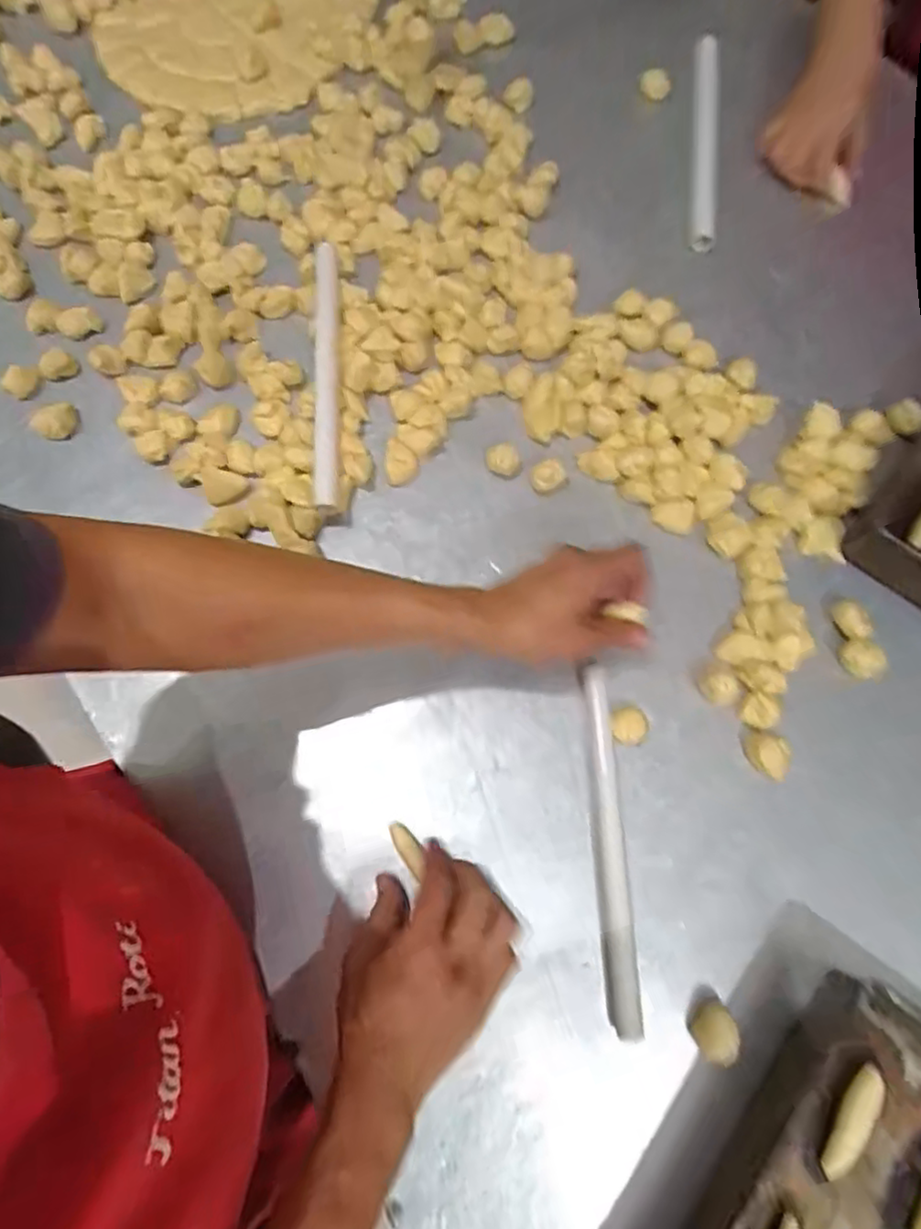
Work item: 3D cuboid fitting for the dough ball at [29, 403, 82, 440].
[{"bbox_3d":[-0.385,-0.185,0.621,0.035,0.014,0.034,0,73,1],"label":"dough ball"}]

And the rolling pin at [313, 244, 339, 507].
[{"bbox_3d":[-0.125,-0.224,0.604,0.026,0.020,0.276,-3,73,0],"label":"rolling pin"}]

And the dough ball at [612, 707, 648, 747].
[{"bbox_3d":[0.136,0.091,0.530,0.027,0.025,0.028,0,73,1],"label":"dough ball"}]

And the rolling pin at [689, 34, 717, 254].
[{"bbox_3d":[0.261,-0.511,0.702,0.026,0.023,0.280,6,73,3],"label":"rolling pin"}]

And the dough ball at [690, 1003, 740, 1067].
[{"bbox_3d":[0.182,0.297,0.463,0.032,0.019,0.029,-40,77,-10],"label":"dough ball"}]

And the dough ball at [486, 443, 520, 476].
[{"bbox_3d":[0.039,-0.144,0.605,0.030,0.018,0.024,15,74,5],"label":"dough ball"}]

